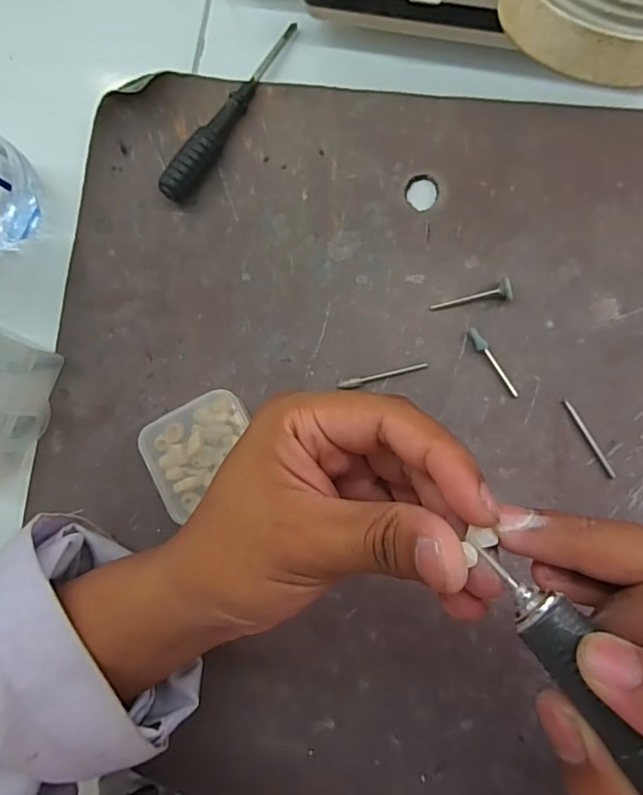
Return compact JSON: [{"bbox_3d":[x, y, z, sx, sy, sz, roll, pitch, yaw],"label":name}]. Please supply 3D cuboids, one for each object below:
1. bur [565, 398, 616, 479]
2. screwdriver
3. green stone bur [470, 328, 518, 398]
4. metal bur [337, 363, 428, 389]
[{"bbox_3d":[0.132,0.020,0.256,0.004,0.004,0.043,-30,83,4],"label":"bur"},{"bbox_3d":[-0.050,-0.158,0.284,0.015,0.019,0.117,30,90,8],"label":"screwdriver"},{"bbox_3d":[0.086,-0.017,0.265,0.006,0.005,0.040,-31,83,4],"label":"green stone bur"},{"bbox_3d":[0.031,-0.011,0.272,0.047,0.004,0.005,-12,85,6],"label":"metal bur"}]

